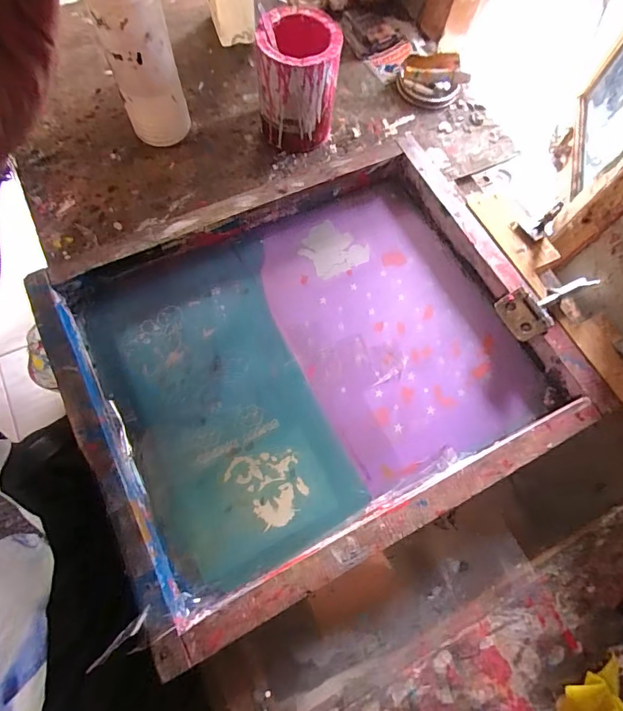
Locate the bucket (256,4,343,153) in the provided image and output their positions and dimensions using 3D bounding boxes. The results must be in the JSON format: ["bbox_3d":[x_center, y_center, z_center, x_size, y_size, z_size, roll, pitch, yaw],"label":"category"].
[{"bbox_3d":[-0.017,-0.391,0.608,0.103,0.146,0.111,1,70,-2],"label":"bucket"}]

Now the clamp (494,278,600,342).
[{"bbox_3d":[0.296,-0.064,0.528,0.117,0.031,0.058,-20,72,-12],"label":"clamp"}]

